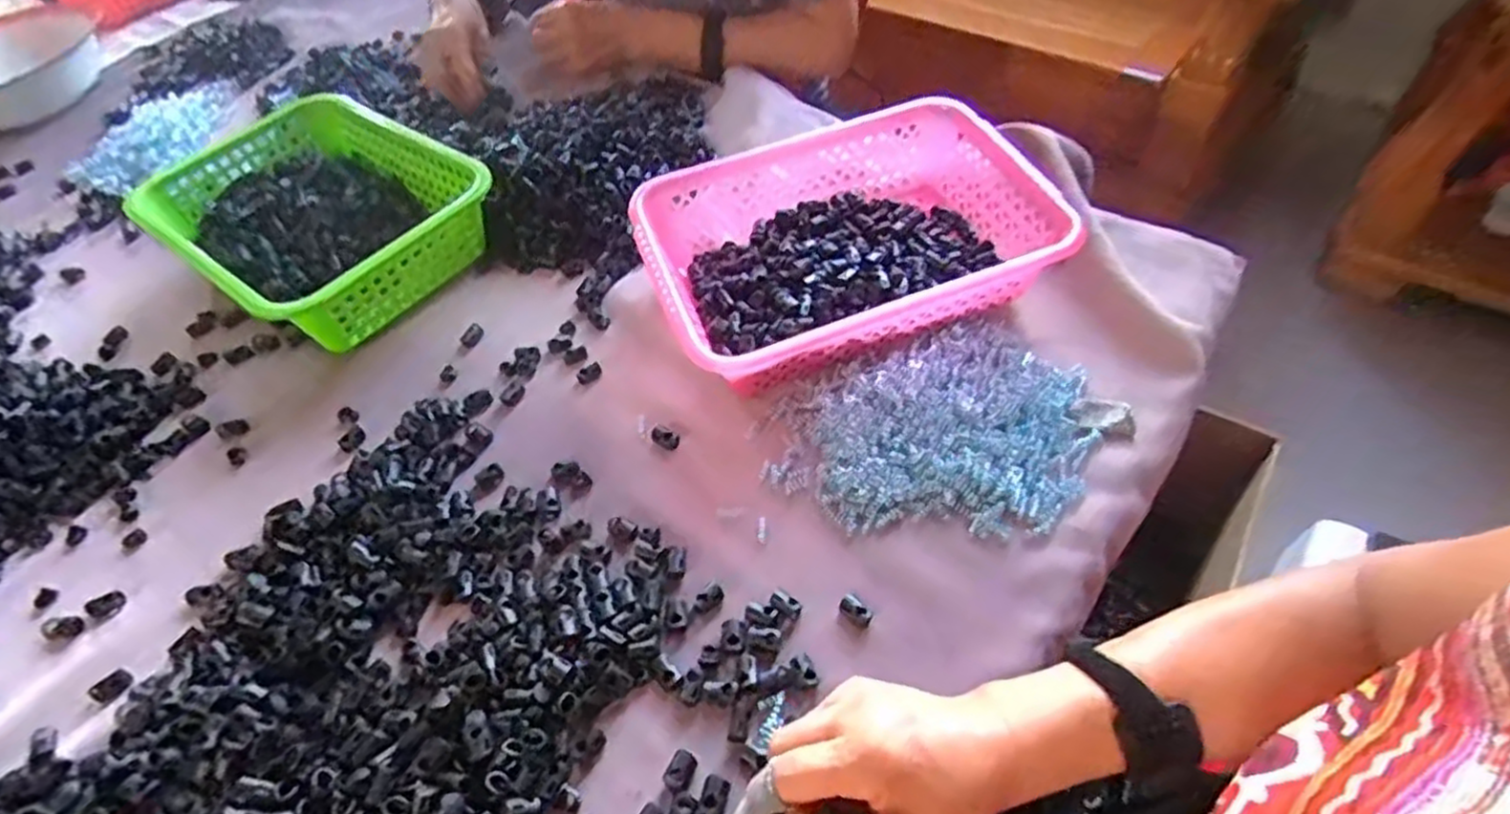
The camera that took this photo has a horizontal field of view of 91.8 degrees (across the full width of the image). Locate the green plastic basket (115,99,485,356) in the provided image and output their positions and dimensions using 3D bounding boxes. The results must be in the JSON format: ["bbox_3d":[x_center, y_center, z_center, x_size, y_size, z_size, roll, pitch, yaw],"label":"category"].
[{"bbox_3d":[-0.417,-0.181,0.692,0.303,0.077,0.216,30,60,26],"label":"green plastic basket"}]

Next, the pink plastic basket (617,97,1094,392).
[{"bbox_3d":[0.074,-0.128,0.597,0.311,0.080,0.216,-19,52,-9],"label":"pink plastic basket"}]

